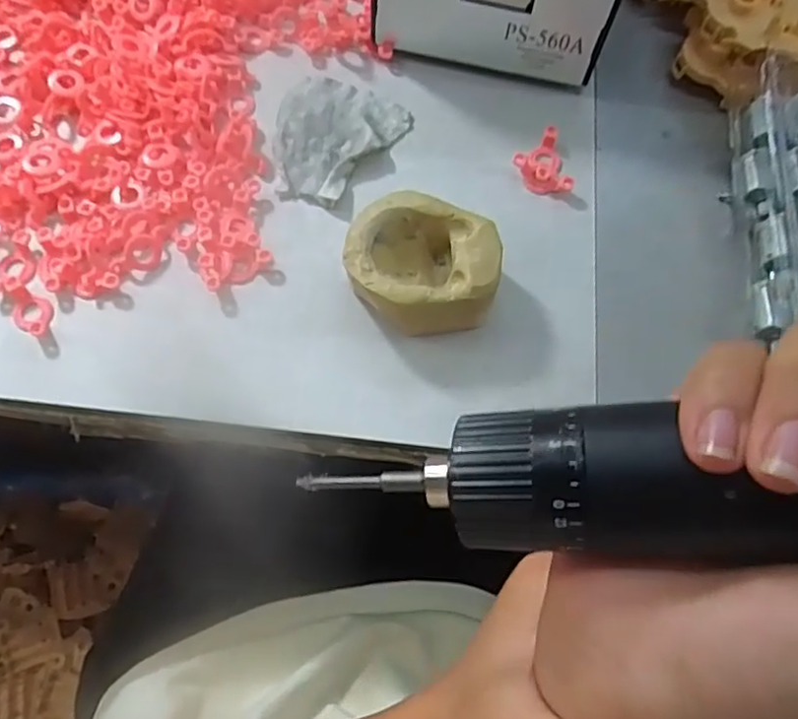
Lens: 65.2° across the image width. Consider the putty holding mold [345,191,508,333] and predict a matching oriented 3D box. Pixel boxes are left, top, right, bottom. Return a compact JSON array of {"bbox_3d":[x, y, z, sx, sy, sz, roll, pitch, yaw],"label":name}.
[{"bbox_3d":[0.011,-0.041,0.293,0.067,0.033,0.062,10,69,1],"label":"putty holding mold"}]

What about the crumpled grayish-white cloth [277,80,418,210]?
[{"bbox_3d":[-0.035,-0.119,0.337,0.069,0.011,0.079,15,69,3],"label":"crumpled grayish-white cloth"}]

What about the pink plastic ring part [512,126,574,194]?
[{"bbox_3d":[0.075,-0.105,0.334,0.027,0.010,0.039,-9,70,-6],"label":"pink plastic ring part"}]

